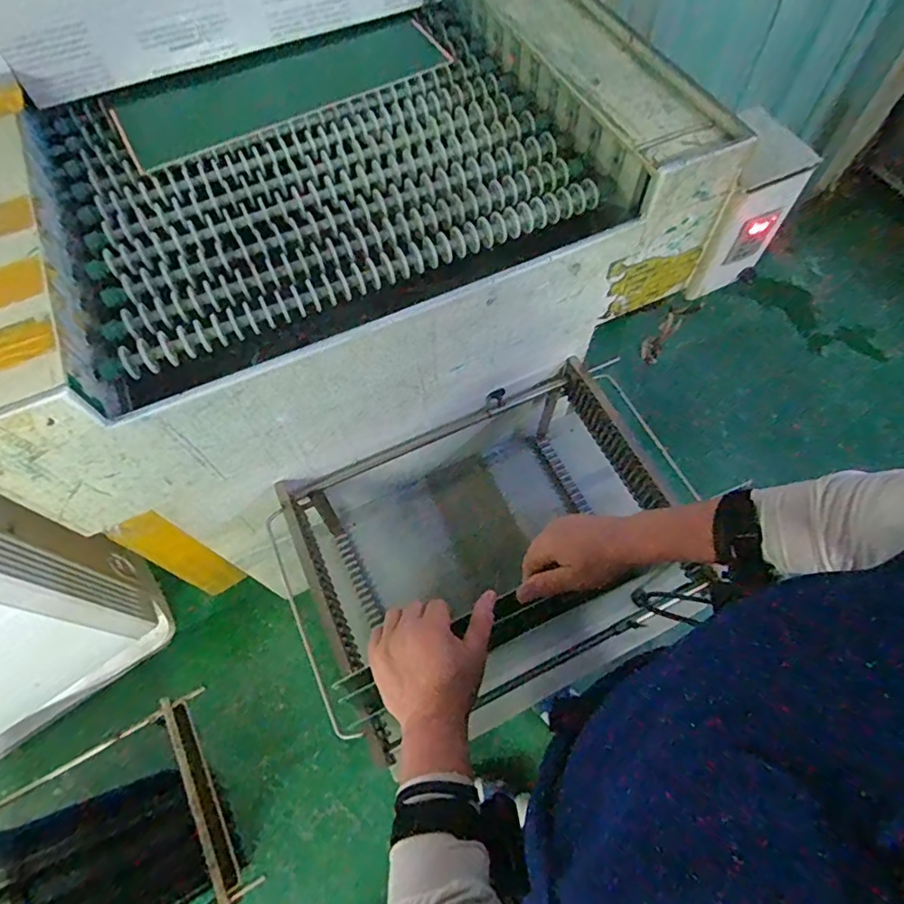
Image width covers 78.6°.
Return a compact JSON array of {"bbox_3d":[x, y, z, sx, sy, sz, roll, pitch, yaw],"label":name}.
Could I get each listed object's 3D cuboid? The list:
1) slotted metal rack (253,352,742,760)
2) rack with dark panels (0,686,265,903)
[{"bbox_3d":[0.076,0.155,0.954,0.580,0.260,0.480,-26,66,-11],"label":"slotted metal rack"},{"bbox_3d":[-0.786,0.895,1.191,0.638,0.260,0.418,-27,66,-12],"label":"rack with dark panels"}]

